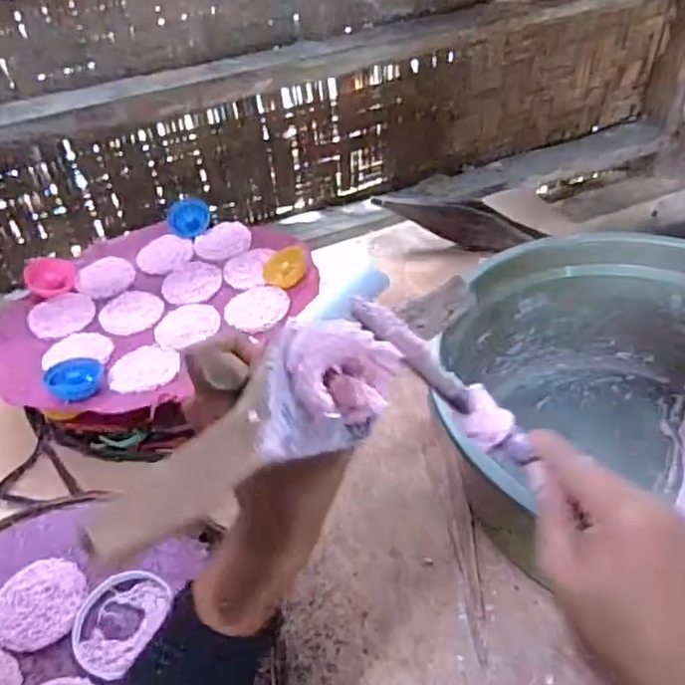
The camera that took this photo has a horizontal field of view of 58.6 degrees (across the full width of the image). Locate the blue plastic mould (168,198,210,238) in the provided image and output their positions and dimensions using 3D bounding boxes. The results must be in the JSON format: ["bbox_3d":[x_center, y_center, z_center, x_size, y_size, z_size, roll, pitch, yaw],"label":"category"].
[{"bbox_3d":[-0.230,-0.186,0.915,0.060,0.032,0.066,-13,43,-8],"label":"blue plastic mould"}]

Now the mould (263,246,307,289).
[{"bbox_3d":[-0.076,-0.100,0.810,0.055,0.027,0.067,0,43,5],"label":"mould"}]

